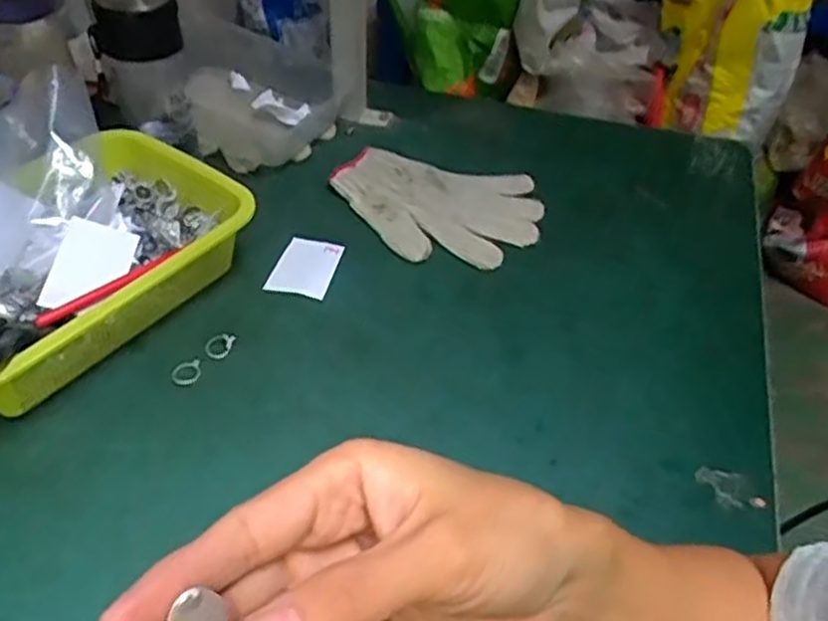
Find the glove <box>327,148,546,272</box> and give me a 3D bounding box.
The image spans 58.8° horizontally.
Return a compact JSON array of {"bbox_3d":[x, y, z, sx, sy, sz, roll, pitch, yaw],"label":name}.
[{"bbox_3d":[0.018,-0.100,0.709,0.201,0.015,0.137,12,44,8],"label":"glove"}]

